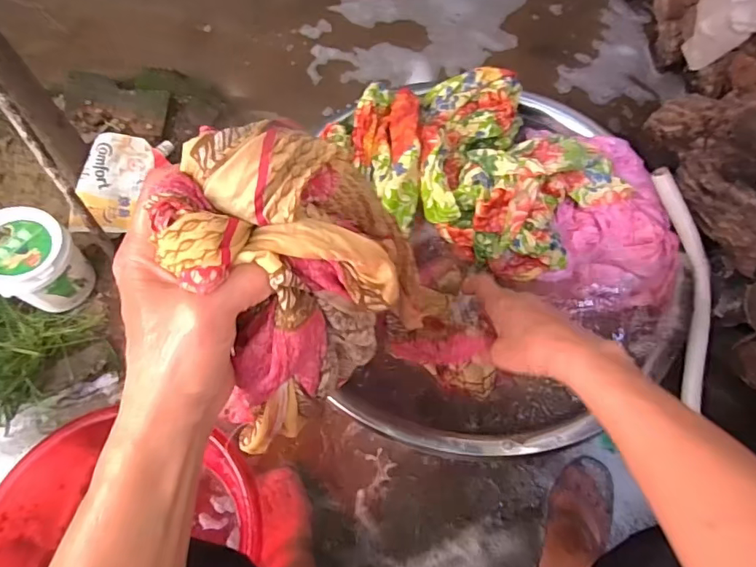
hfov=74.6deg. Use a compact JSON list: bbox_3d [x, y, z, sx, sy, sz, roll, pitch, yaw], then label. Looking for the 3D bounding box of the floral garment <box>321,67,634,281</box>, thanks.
[{"bbox_3d":[0.149,-0.184,0.783,0.305,0.108,0.394,-34,70,-17],"label":"floral garment"}]

